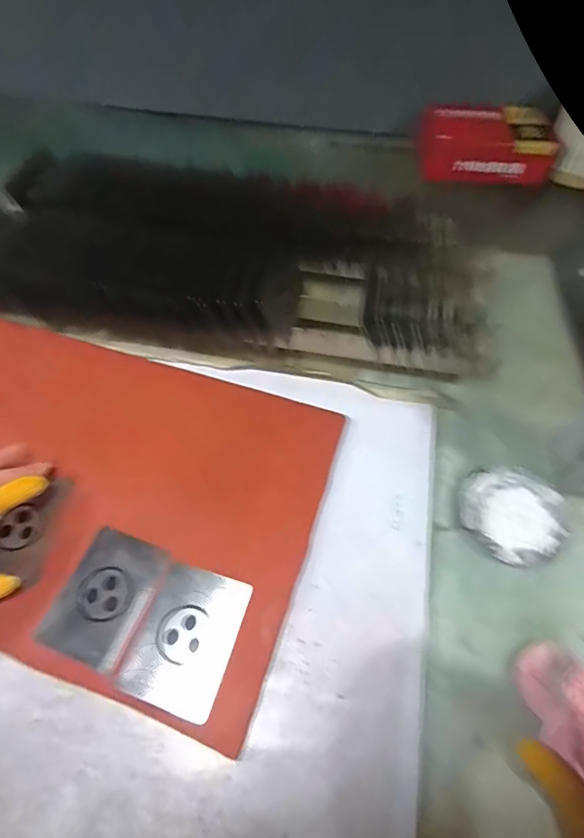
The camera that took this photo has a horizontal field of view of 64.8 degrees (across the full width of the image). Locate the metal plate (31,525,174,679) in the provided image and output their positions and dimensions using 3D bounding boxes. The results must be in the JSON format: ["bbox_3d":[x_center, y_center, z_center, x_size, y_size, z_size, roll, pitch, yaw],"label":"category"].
[{"bbox_3d":[-0.133,0.128,0.332,0.063,0.006,0.086,19,61,9],"label":"metal plate"}]

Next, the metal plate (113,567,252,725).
[{"bbox_3d":[-0.072,0.150,0.318,0.065,0.004,0.087,15,57,10],"label":"metal plate"}]

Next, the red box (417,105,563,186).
[{"bbox_3d":[0.251,-0.369,0.617,0.169,0.063,0.113,-2,58,-1],"label":"red box"}]

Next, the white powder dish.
[{"bbox_3d":[0.180,0.074,0.373,0.078,0.007,0.080,0,58,-1],"label":"white powder dish"}]

